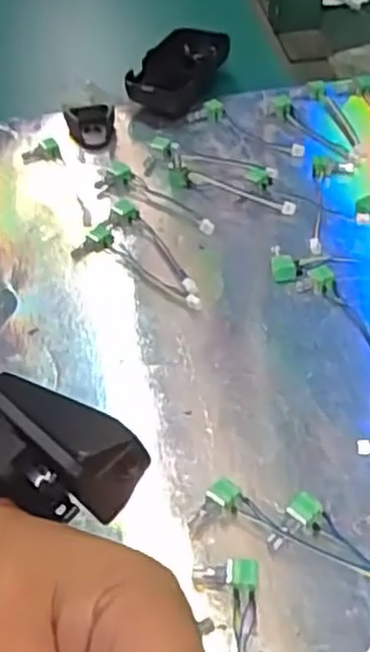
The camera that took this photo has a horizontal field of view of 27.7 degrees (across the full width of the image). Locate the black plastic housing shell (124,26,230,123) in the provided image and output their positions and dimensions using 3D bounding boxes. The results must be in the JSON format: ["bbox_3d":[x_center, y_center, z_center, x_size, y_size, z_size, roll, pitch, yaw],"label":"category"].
[{"bbox_3d":[-0.003,-0.208,0.604,0.060,0.034,0.103,10,48,12],"label":"black plastic housing shell"}]

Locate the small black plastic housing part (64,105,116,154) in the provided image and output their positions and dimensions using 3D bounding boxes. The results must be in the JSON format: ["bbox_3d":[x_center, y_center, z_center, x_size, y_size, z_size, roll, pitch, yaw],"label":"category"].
[{"bbox_3d":[-0.071,-0.149,0.565,0.037,0.021,0.035,-4,46,-1],"label":"small black plastic housing part"}]

